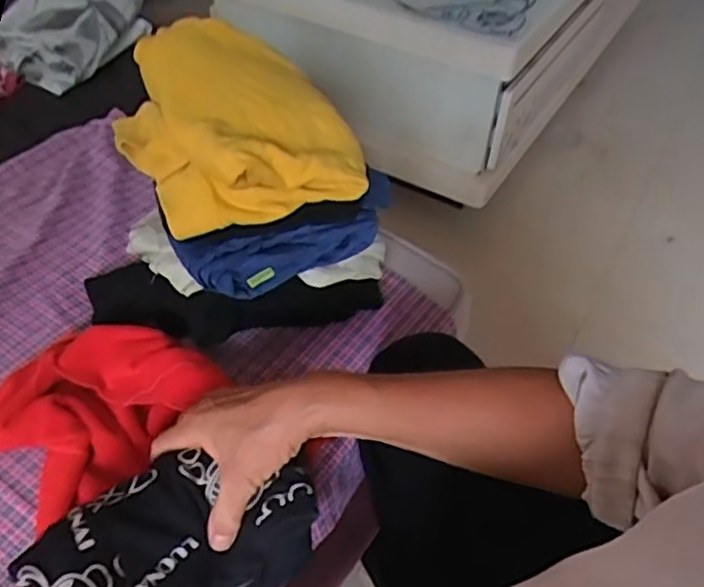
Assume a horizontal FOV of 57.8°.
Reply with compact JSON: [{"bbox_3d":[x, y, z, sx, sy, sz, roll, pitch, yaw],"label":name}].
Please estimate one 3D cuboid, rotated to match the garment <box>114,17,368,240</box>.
[{"bbox_3d":[-0.105,-0.154,0.563,0.187,0.077,0.210,-11,49,-11],"label":"garment"}]

